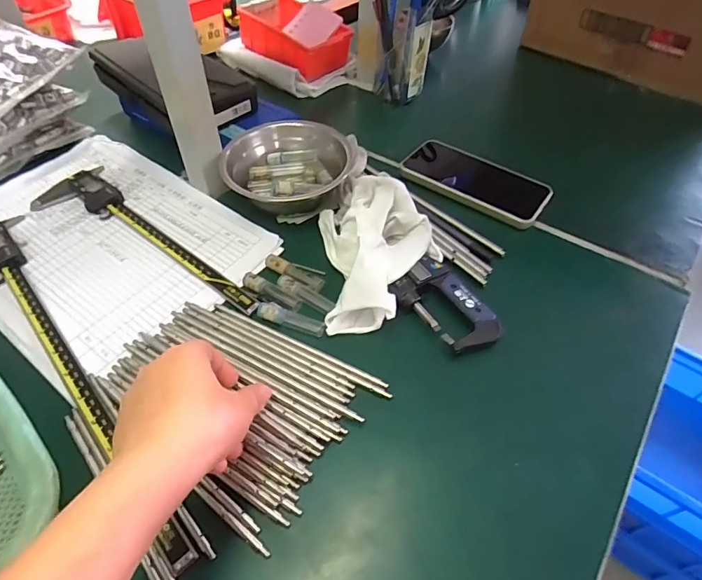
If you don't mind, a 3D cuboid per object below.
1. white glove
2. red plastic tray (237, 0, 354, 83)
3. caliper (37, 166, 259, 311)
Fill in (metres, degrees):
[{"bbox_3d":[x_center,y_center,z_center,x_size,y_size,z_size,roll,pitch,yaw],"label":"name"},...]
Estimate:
[{"bbox_3d":[0.026,-0.049,0.415,0.108,0.041,0.177,-5,51,-3],"label":"white glove"},{"bbox_3d":[-0.081,-0.370,0.660,0.149,0.054,0.102,33,59,24],"label":"red plastic tray"},{"bbox_3d":[-0.206,-0.042,0.430,0.275,0.011,0.078,37,58,25],"label":"caliper"}]

